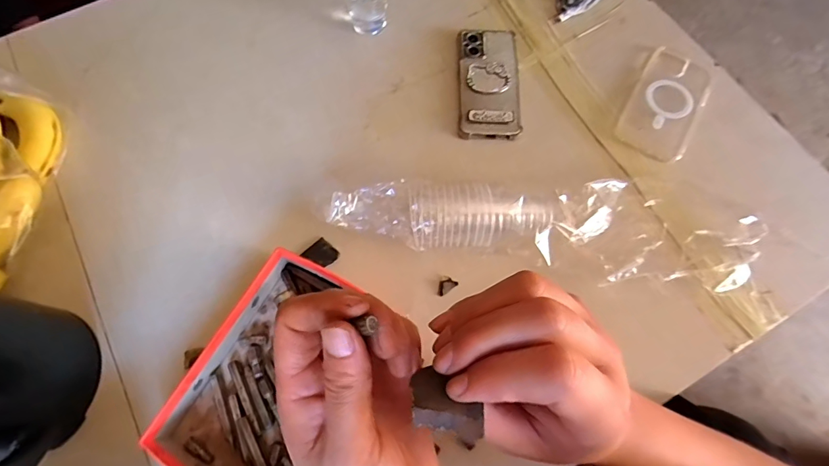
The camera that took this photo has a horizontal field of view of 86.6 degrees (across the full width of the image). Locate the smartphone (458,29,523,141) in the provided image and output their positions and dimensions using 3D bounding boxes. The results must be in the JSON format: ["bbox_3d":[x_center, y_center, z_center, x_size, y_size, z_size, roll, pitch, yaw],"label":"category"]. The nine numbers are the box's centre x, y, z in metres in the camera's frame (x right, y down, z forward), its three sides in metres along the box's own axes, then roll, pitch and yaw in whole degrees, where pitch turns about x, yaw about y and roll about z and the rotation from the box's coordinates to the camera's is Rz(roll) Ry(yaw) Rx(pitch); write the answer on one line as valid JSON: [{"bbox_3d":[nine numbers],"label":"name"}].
[{"bbox_3d":[0.093,-0.190,0.553,0.073,0.014,0.165,1,69,1],"label":"smartphone"}]

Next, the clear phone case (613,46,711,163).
[{"bbox_3d":[0.313,-0.164,0.544,0.079,0.015,0.163,28,72,11],"label":"clear phone case"}]

